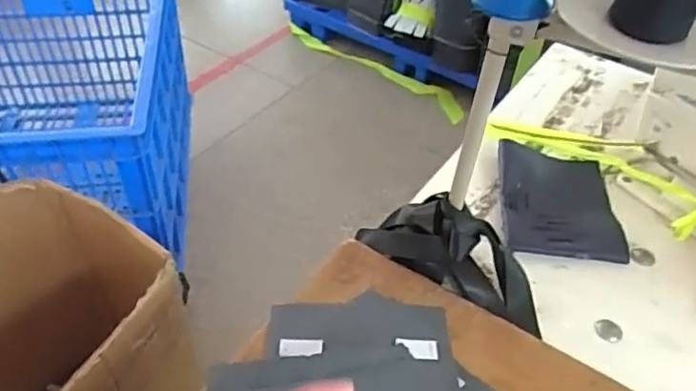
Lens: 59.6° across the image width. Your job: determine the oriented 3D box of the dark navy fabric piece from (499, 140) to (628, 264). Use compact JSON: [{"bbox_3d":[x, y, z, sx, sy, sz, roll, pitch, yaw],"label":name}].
[{"bbox_3d":[0.233,0.000,0.674,0.121,0.019,0.164,5,45,1],"label":"dark navy fabric piece"}]

